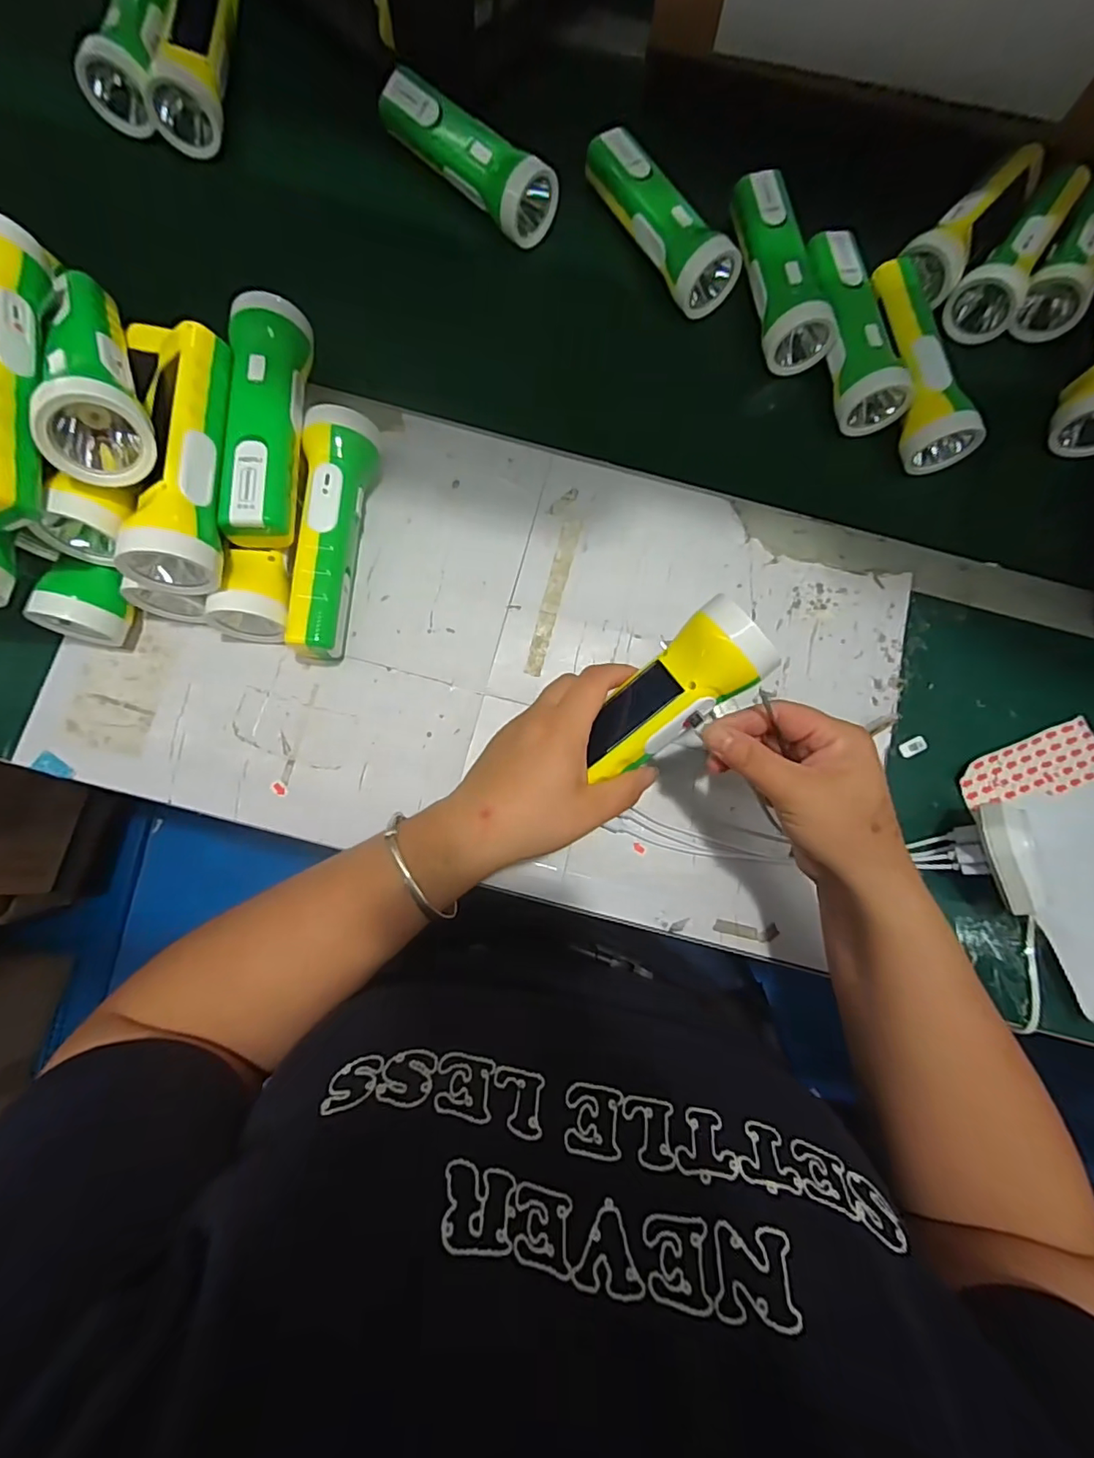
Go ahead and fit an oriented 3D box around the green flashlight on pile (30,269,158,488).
[{"bbox_3d":[-0.265,-0.219,0.325,0.046,0.047,0.174,-18,70,-5],"label":"green flashlight on pile"}]

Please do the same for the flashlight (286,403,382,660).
[{"bbox_3d":[-0.150,-0.137,0.392,0.041,0.047,0.171,4,82,-2],"label":"flashlight"}]

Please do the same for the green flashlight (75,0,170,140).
[{"bbox_3d":[-0.332,-0.574,0.450,0.053,0.045,0.165,3,82,-2],"label":"green flashlight"}]

